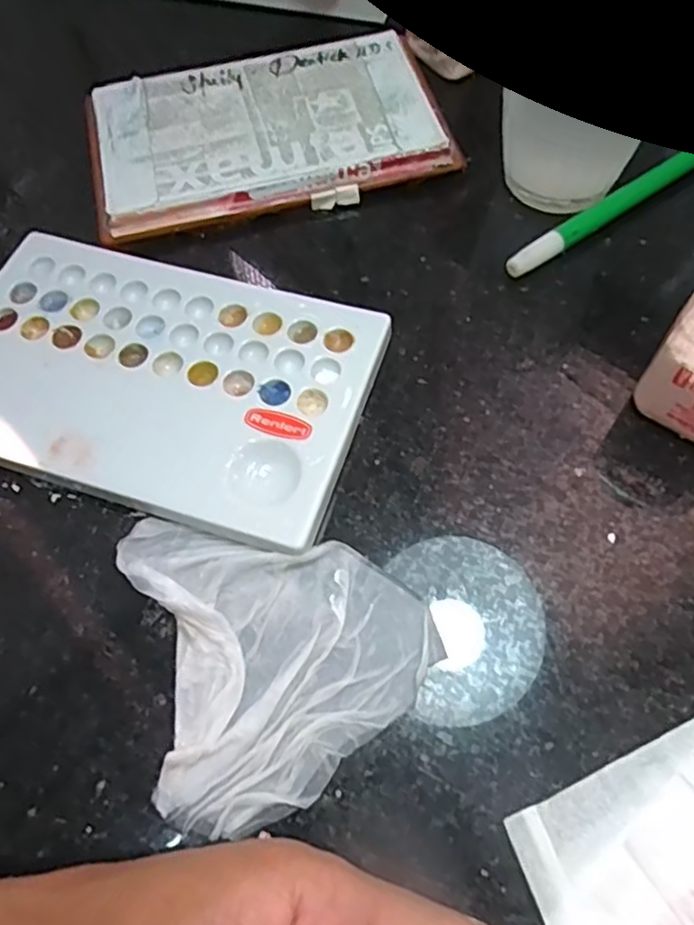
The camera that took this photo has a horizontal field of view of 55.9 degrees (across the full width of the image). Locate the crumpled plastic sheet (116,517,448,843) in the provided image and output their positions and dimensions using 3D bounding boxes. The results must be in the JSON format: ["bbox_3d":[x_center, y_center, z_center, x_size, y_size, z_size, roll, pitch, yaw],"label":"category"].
[{"bbox_3d":[-0.018,0.052,0.190,0.083,0.009,0.086,-14,64,-4],"label":"crumpled plastic sheet"}]

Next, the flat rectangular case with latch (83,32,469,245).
[{"bbox_3d":[-0.035,-0.144,0.284,0.149,0.011,0.087,-14,64,-4],"label":"flat rectangular case with latch"}]

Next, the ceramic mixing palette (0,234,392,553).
[{"bbox_3d":[-0.069,-0.029,0.232,0.150,0.012,0.091,15,66,10],"label":"ceramic mixing palette"}]

